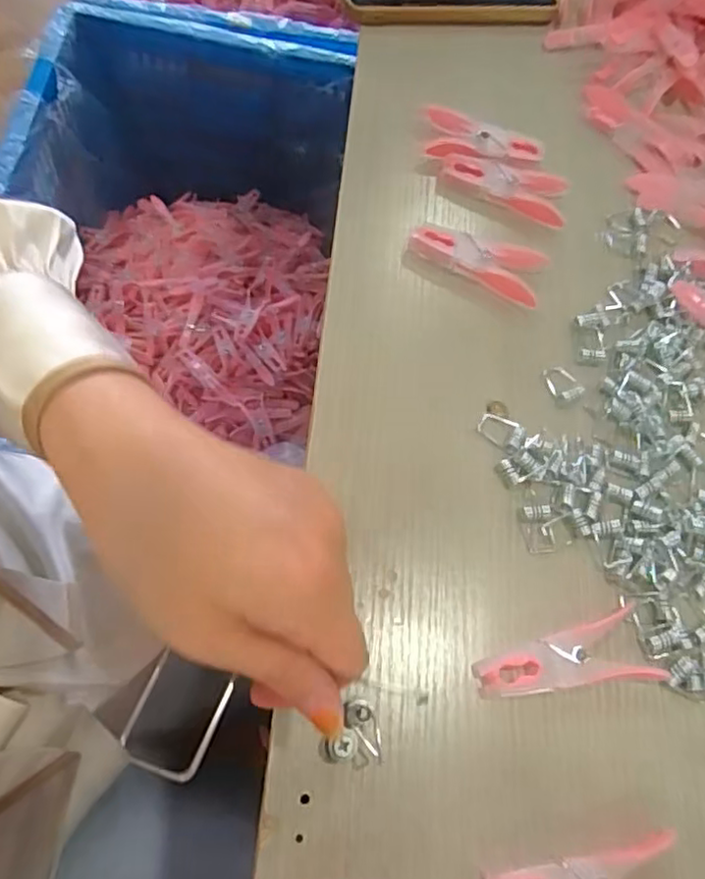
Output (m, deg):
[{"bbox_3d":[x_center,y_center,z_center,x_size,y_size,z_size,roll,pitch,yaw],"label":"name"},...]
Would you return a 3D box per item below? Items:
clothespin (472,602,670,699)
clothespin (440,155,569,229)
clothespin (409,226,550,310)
[{"bbox_3d":[0.093,0.100,0.278,0.078,0.016,0.030,-12,70,-14],"label":"clothespin"},{"bbox_3d":[0.092,-0.153,0.389,0.076,0.011,0.031,15,66,-3],"label":"clothespin"},{"bbox_3d":[0.071,-0.105,0.357,0.076,0.013,0.039,21,65,0],"label":"clothespin"}]

